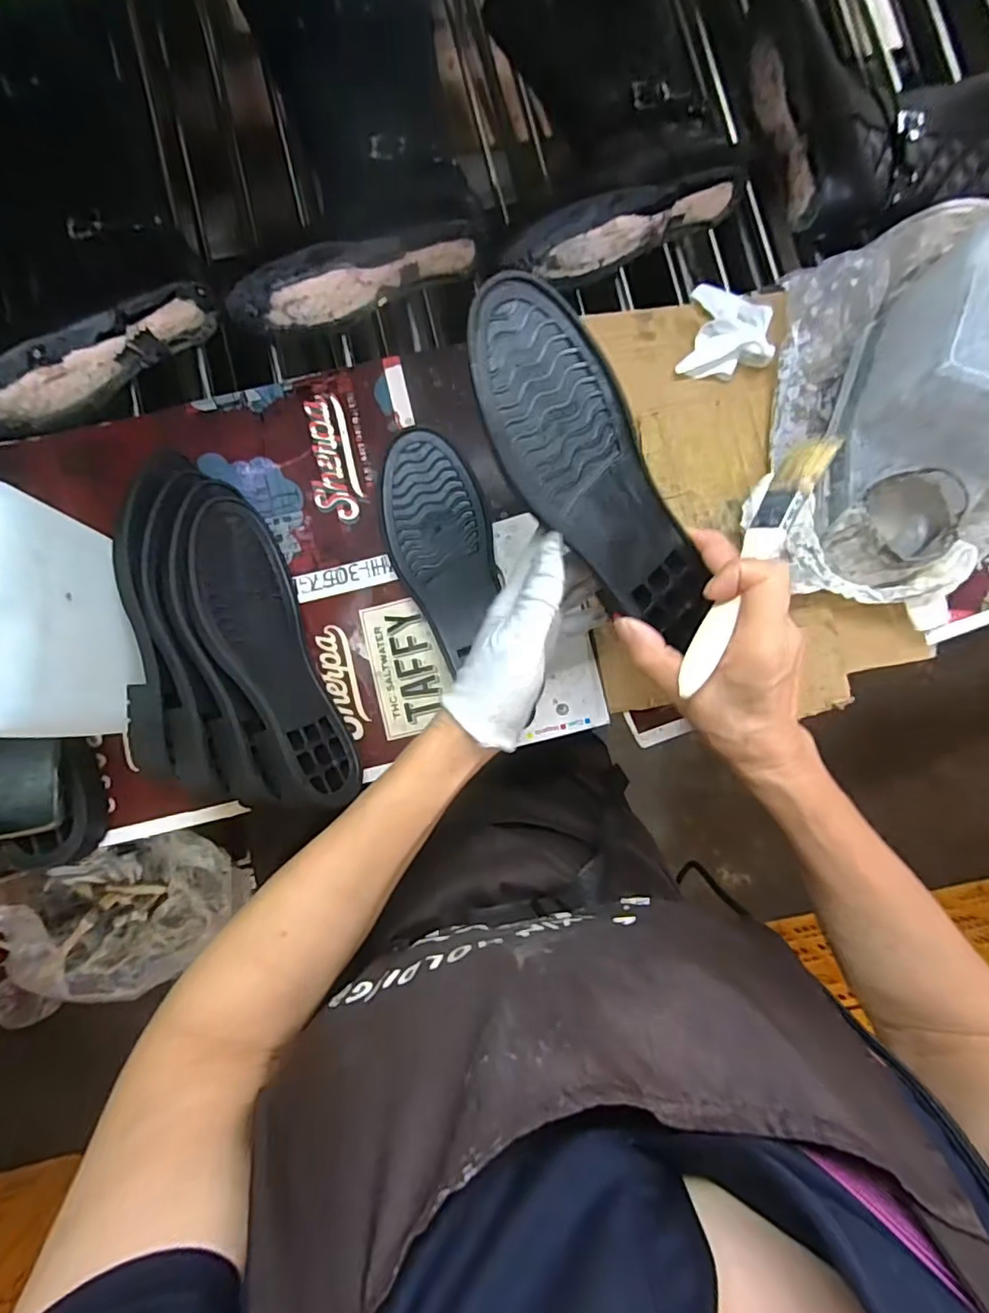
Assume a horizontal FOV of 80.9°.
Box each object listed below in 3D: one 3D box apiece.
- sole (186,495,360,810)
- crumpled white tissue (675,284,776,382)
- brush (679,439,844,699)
[{"bbox_3d":[-0.165,-0.004,0.416,0.032,0.077,0.228,-28,84,31],"label":"sole"},{"bbox_3d":[0.187,-0.265,0.463,0.069,0.032,0.083,6,85,-2],"label":"crumpled white tissue"},{"bbox_3d":[0.144,-0.051,0.320,0.013,0.027,0.149,30,87,-38],"label":"brush"}]

